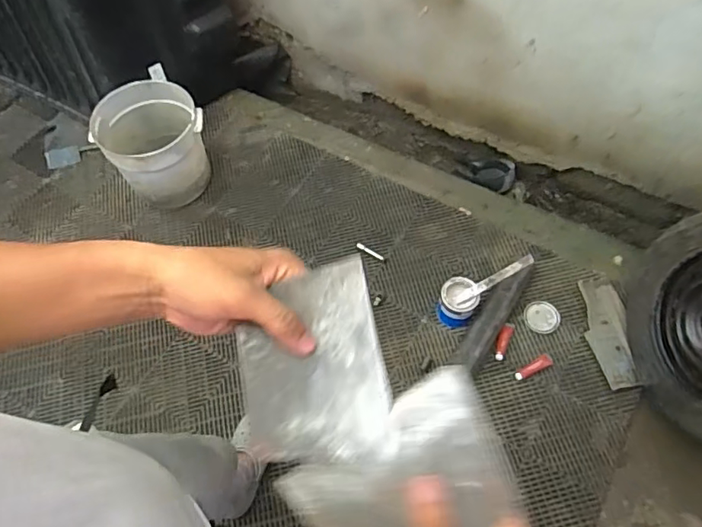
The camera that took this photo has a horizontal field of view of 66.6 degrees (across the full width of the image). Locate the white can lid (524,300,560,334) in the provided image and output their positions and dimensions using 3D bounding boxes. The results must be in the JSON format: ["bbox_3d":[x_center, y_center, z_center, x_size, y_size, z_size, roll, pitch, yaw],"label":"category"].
[{"bbox_3d":[0.563,0.155,1.567,0.102,0.013,0.097,-1,61,3],"label":"white can lid"}]

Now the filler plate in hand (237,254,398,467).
[{"bbox_3d":[-0.028,0.073,0.389,0.101,0.007,0.141,-10,70,-7],"label":"filler plate in hand"}]

